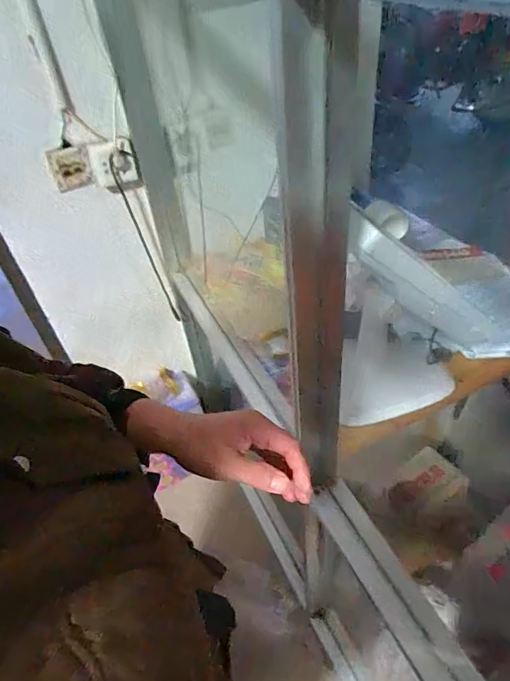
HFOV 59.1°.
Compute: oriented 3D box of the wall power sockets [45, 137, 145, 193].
[{"bbox_3d":[-0.348,-0.374,0.989,0.178,0.108,0.027,-15,43,-7],"label":"wall power sockets"}]

